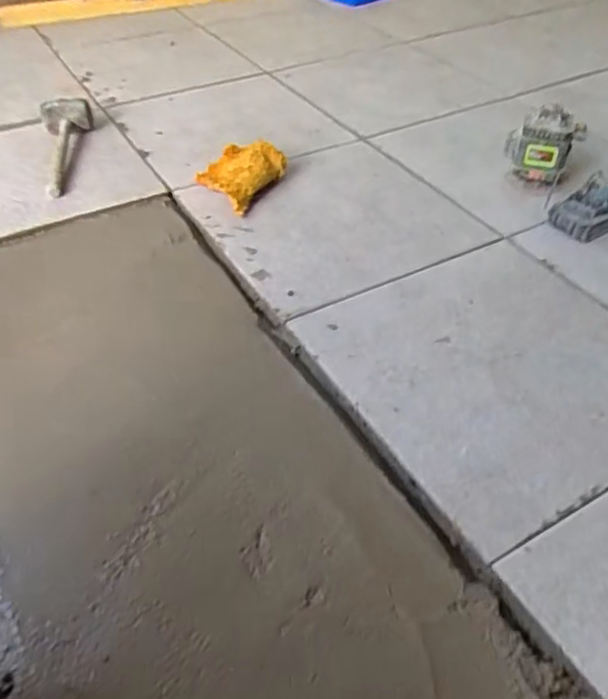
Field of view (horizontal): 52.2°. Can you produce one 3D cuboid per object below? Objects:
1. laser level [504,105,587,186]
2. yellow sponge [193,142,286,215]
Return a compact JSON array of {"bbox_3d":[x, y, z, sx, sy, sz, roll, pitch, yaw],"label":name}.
[{"bbox_3d":[0.405,-0.340,1.059,0.119,0.128,0.070,17,47,16],"label":"laser level"},{"bbox_3d":[-0.118,-0.301,1.065,0.129,0.060,0.158,22,49,21],"label":"yellow sponge"}]

